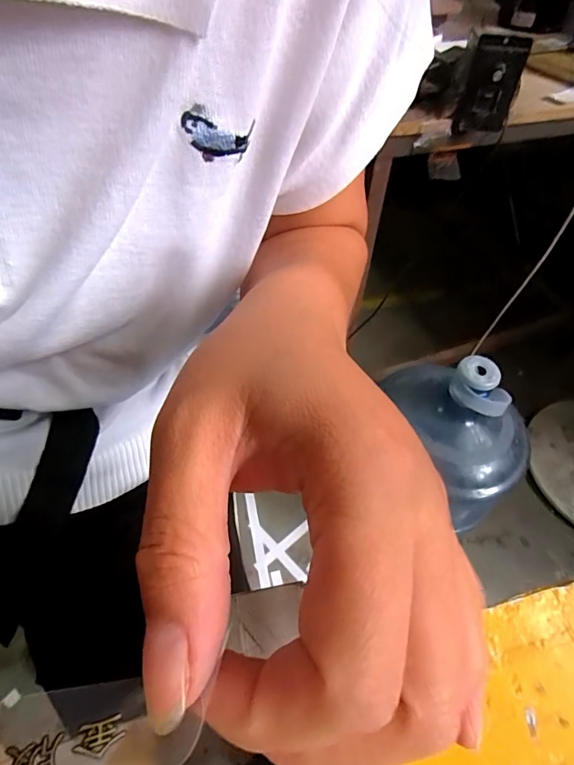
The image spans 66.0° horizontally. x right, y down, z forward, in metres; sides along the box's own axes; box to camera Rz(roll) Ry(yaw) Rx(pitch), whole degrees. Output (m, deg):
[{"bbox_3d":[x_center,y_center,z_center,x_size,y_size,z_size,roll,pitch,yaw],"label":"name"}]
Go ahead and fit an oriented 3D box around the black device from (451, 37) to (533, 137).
[{"bbox_3d":[0.244,-0.352,0.528,0.060,0.098,0.024,16,50,7],"label":"black device"}]

